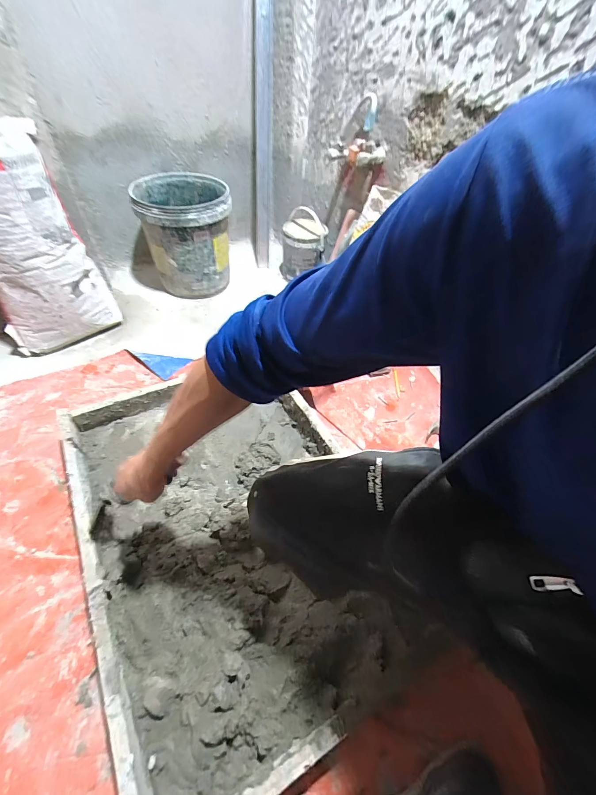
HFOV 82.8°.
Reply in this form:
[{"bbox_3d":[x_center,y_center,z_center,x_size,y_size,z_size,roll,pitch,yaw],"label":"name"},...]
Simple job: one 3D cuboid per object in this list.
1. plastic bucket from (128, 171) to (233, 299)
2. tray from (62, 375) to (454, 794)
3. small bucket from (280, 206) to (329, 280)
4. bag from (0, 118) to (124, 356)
[{"bbox_3d":[-0.390,-0.569,1.222,0.295,0.324,0.315,-11,51,-14],"label":"plastic bucket"},{"bbox_3d":[-0.135,0.234,0.679,0.492,0.115,0.736,-21,54,-21],"label":"tray"},{"bbox_3d":[0.019,-0.576,1.320,0.169,0.222,0.157,5,49,0],"label":"small bucket"},{"bbox_3d":[-0.715,-0.386,0.905,0.290,0.513,0.185,-30,58,-27],"label":"bag"}]

